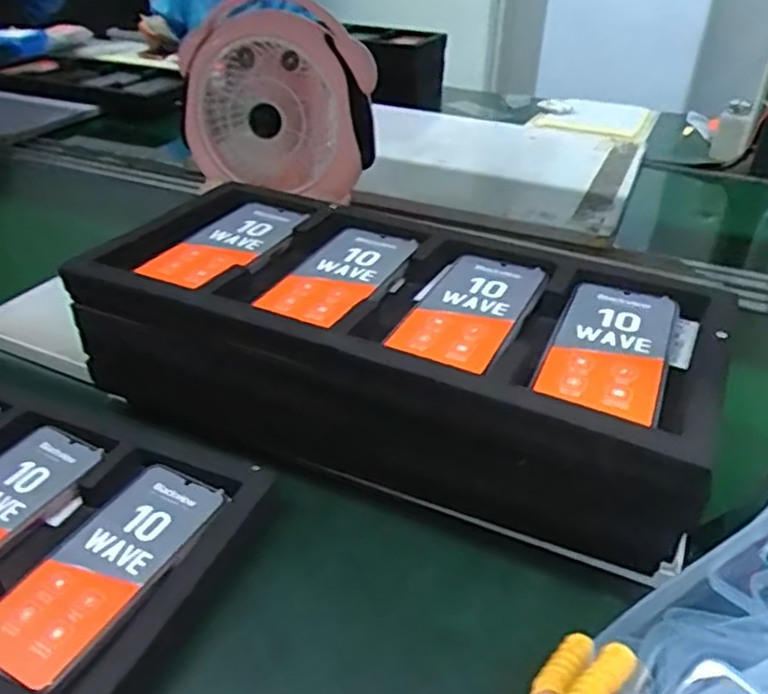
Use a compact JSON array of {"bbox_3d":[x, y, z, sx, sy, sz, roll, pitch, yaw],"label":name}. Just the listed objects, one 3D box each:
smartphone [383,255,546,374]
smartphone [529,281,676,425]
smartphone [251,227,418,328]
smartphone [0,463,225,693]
[{"bbox_3d":[0.066,-0.029,0.530,0.076,0.008,0.159,17,37,22],"label":"smartphone"},{"bbox_3d":[0.160,-0.001,0.488,0.075,0.005,0.163,15,37,20],"label":"smartphone"},{"bbox_3d":[-0.035,-0.060,0.574,0.075,0.011,0.154,16,37,21],"label":"smartphone"},{"bbox_3d":[-0.191,0.147,0.473,0.075,0.012,0.168,18,37,23],"label":"smartphone"}]

